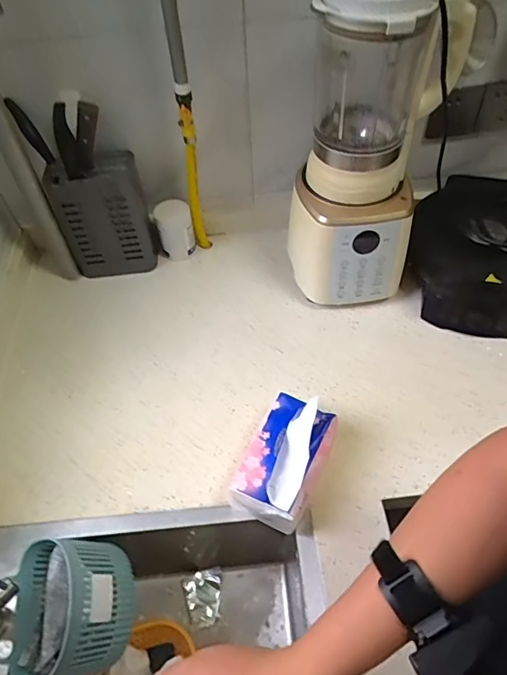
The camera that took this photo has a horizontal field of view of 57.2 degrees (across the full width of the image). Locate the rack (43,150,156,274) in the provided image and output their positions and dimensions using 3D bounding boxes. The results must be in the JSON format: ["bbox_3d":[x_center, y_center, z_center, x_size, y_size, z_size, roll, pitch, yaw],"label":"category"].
[{"bbox_3d":[-0.267,-0.217,0.849,0.145,0.217,0.086,-4,52,-1],"label":"rack"}]

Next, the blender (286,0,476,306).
[{"bbox_3d":[0.174,-0.284,0.691,0.209,0.475,0.181,5,53,6],"label":"blender"}]

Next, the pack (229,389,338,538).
[{"bbox_3d":[0.043,0.168,0.636,0.098,0.086,0.163,20,56,16],"label":"pack"}]

